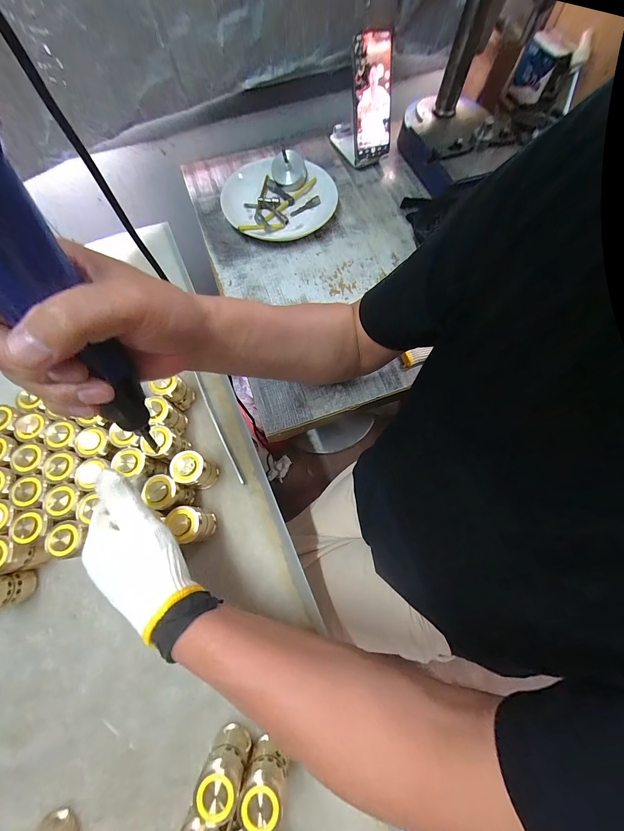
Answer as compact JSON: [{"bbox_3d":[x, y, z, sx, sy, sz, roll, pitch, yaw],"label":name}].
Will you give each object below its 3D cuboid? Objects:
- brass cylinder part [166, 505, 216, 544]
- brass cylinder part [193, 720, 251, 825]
[{"bbox_3d":[-0.139,0.128,0.360,0.036,0.062,0.037,0,70,1],"label":"brass cylinder part"},{"bbox_3d":[-0.082,0.331,0.287,0.034,0.060,0.035,0,70,1],"label":"brass cylinder part"}]

